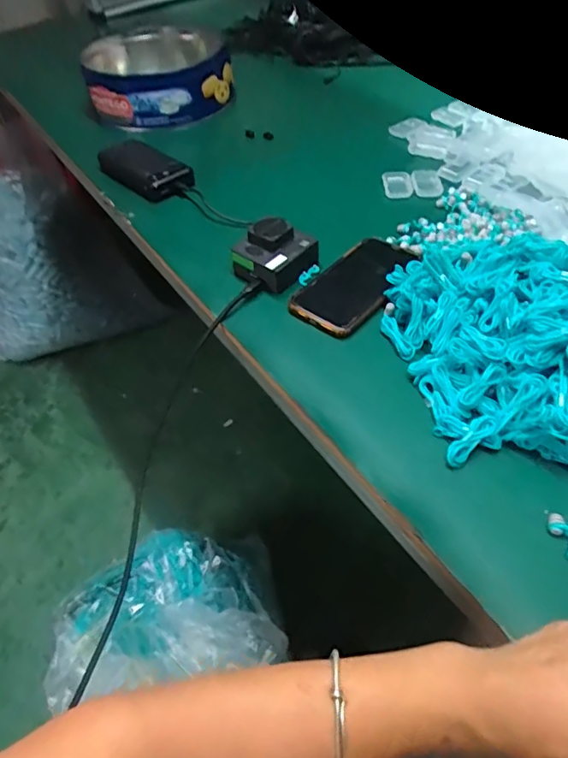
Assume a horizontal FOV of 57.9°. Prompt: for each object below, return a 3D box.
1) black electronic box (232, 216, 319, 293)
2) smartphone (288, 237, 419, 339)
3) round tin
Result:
[{"bbox_3d":[-0.012,-0.143,0.580,0.074,0.042,0.076,28,56,25],"label":"black electronic box"},{"bbox_3d":[0.082,-0.109,0.562,0.079,0.015,0.163,32,57,27],"label":"smartphone"},{"bbox_3d":[-0.213,-0.522,0.898,0.238,0.097,0.204,-12,49,-7],"label":"round tin"}]

